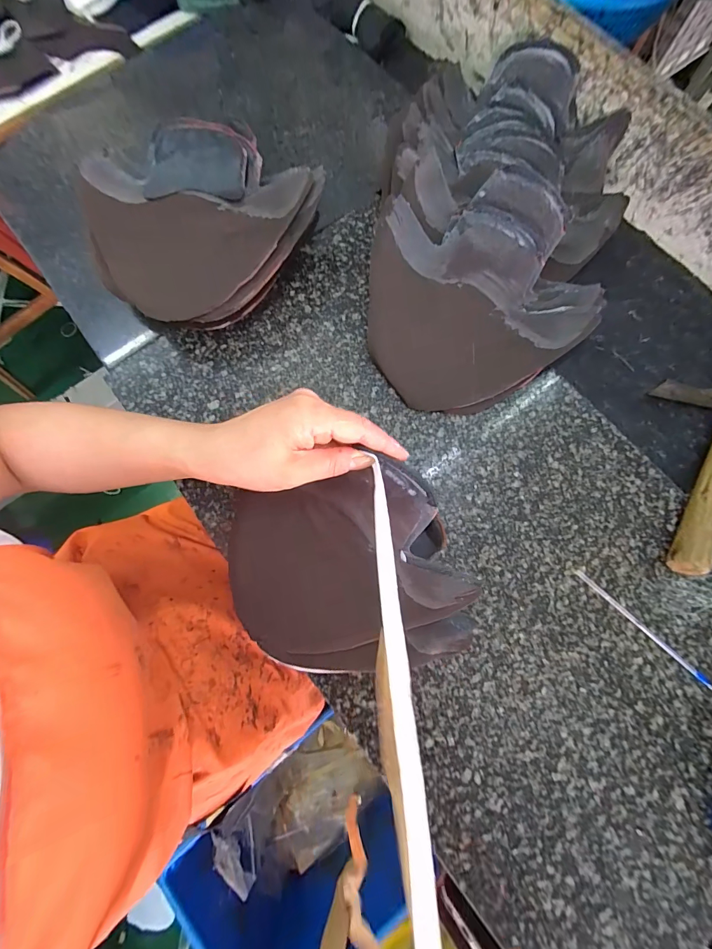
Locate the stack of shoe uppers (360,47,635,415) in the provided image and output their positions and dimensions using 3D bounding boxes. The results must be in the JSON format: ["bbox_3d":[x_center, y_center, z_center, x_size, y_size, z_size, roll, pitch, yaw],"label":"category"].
[{"bbox_3d":[0.138,-0.249,0.358,0.221,0.057,0.383,10,78,4],"label":"stack of shoe uppers"}]

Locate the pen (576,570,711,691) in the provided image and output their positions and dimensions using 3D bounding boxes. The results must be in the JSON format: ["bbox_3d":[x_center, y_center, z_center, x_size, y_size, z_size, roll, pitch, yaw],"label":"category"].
[{"bbox_3d":[0.232,0.124,0.293,0.125,0.005,0.006,42,82,10],"label":"pen"}]

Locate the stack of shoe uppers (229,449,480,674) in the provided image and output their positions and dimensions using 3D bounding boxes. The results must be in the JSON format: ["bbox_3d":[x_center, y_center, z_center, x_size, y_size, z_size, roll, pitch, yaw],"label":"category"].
[{"bbox_3d":[-0.008,0.078,0.284,0.188,0.067,0.148,-10,80,-2],"label":"stack of shoe uppers"}]

